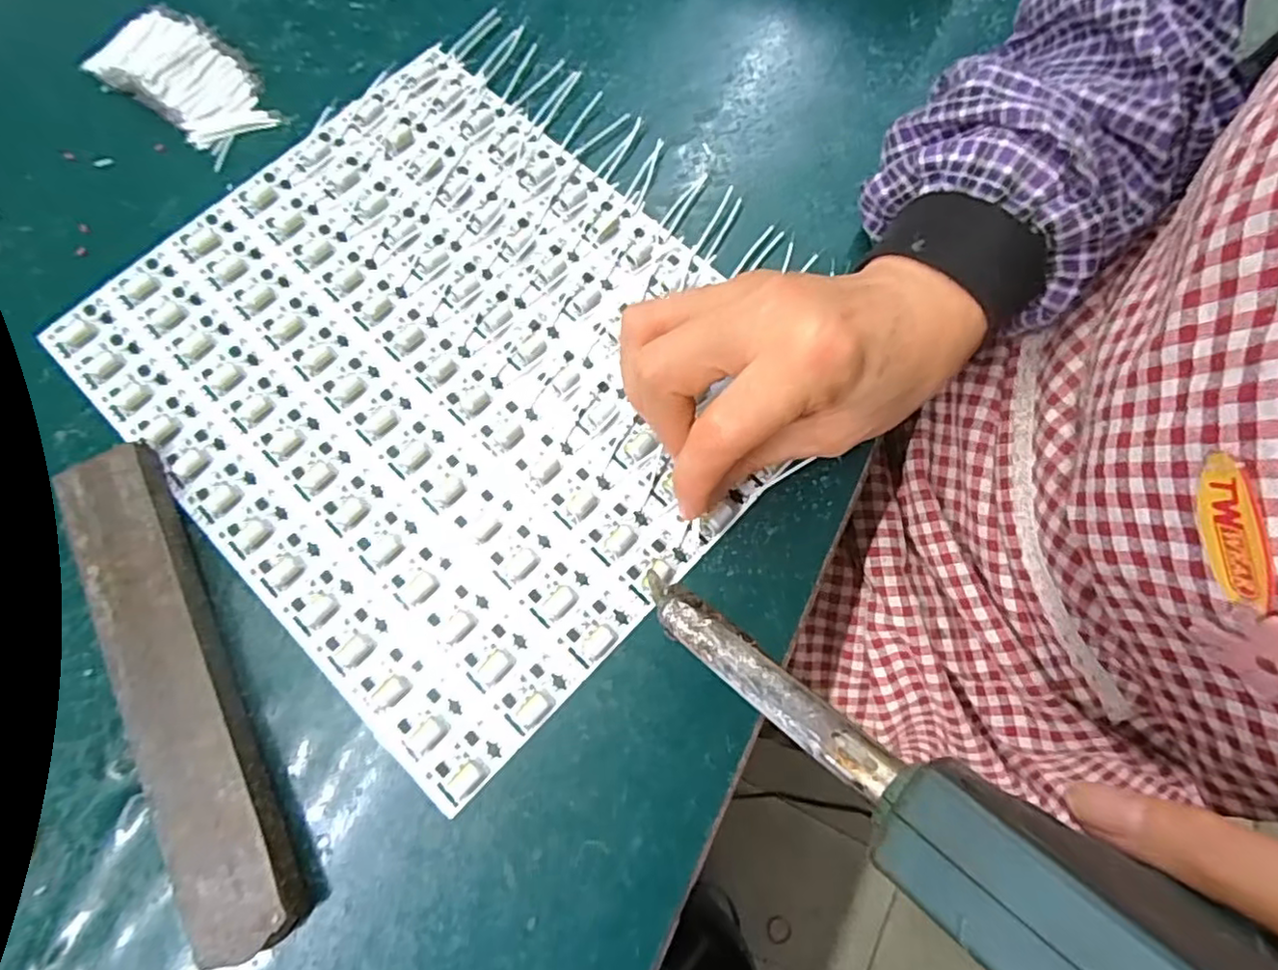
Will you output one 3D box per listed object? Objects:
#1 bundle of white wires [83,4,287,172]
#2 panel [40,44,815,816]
[{"bbox_3d":[-0.236,-0.213,0.339,0.101,0.014,0.053,38,77,12],"label":"bundle of white wires"},{"bbox_3d":[-0.090,-0.056,0.297,0.285,0.005,0.236,42,78,12],"label":"panel"}]

